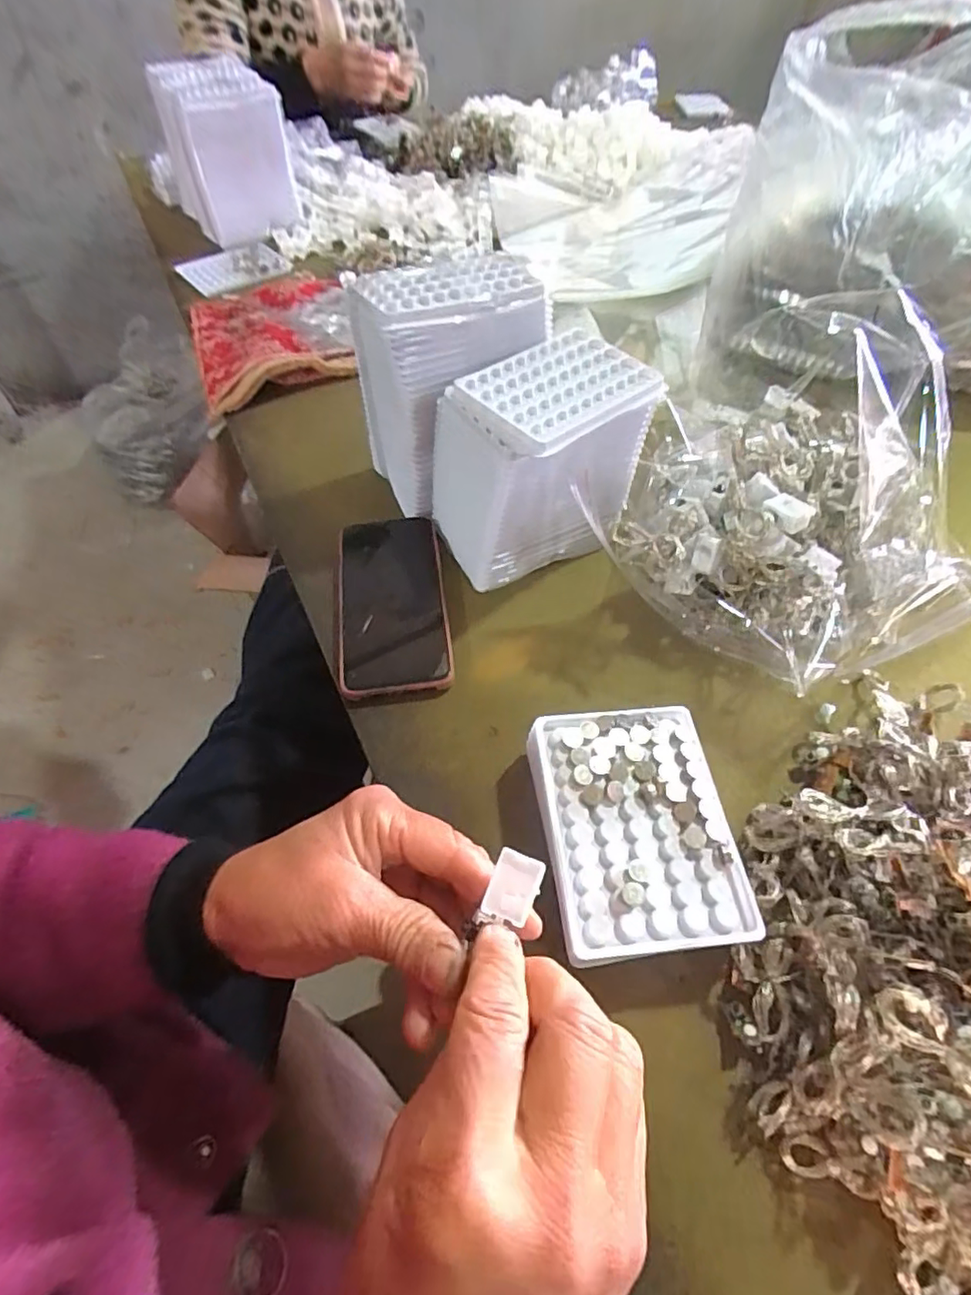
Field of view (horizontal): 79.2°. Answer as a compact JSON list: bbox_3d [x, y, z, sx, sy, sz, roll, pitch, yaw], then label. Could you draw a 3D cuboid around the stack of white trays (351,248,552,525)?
[{"bbox_3d":[-0.027,-0.202,0.465,0.127,0.158,0.094,-24,58,-16],"label":"stack of white trays"}]

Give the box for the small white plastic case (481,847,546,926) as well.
[{"bbox_3d":[0.012,0.100,0.249,0.020,0.010,0.027,22,82,3],"label":"small white plastic case"}]

